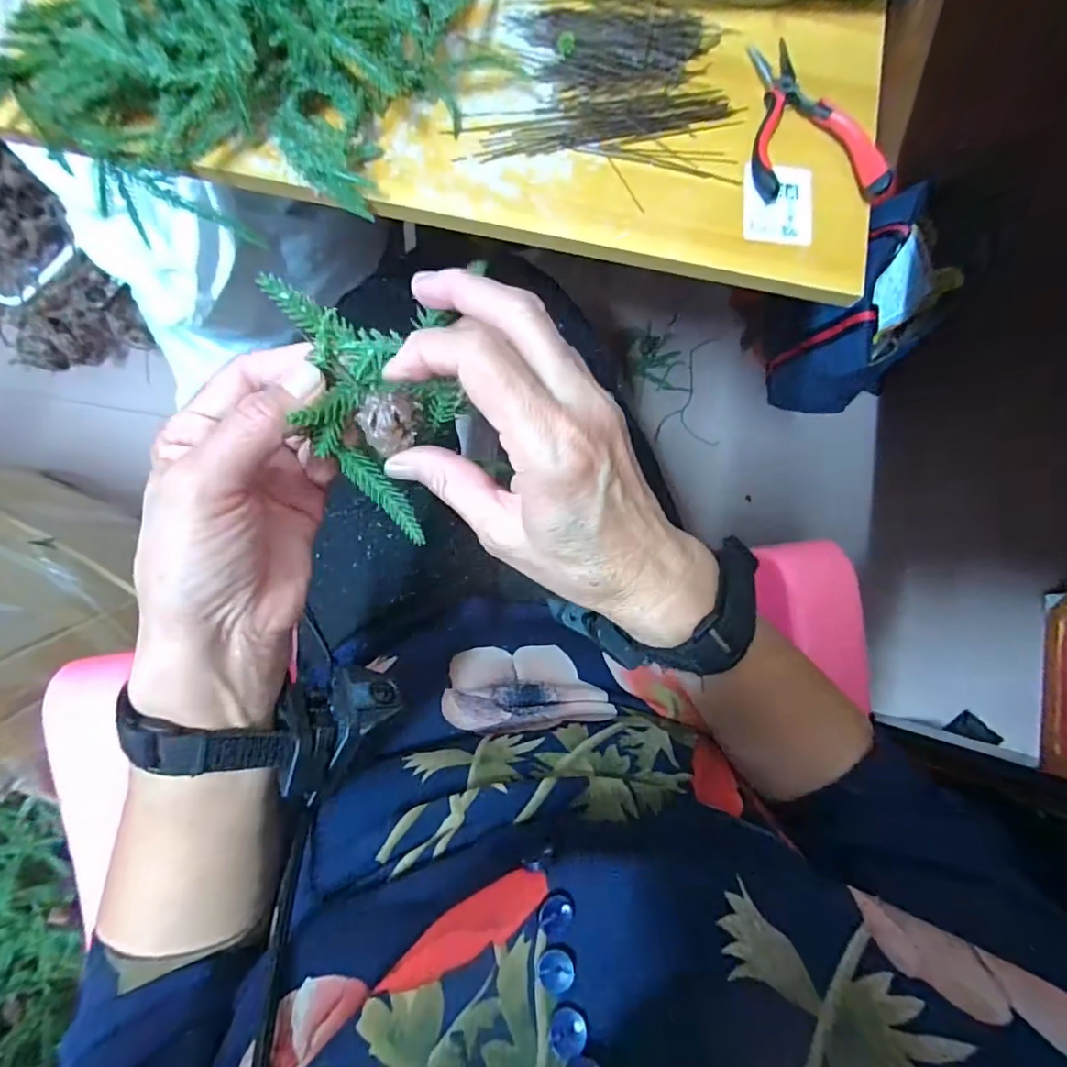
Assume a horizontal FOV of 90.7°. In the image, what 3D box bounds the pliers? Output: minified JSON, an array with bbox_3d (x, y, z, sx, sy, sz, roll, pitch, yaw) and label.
[{"bbox_3d":[0.203,-0.293,0.374,0.091,0.019,0.120,4,82,-4],"label":"pliers"}]

